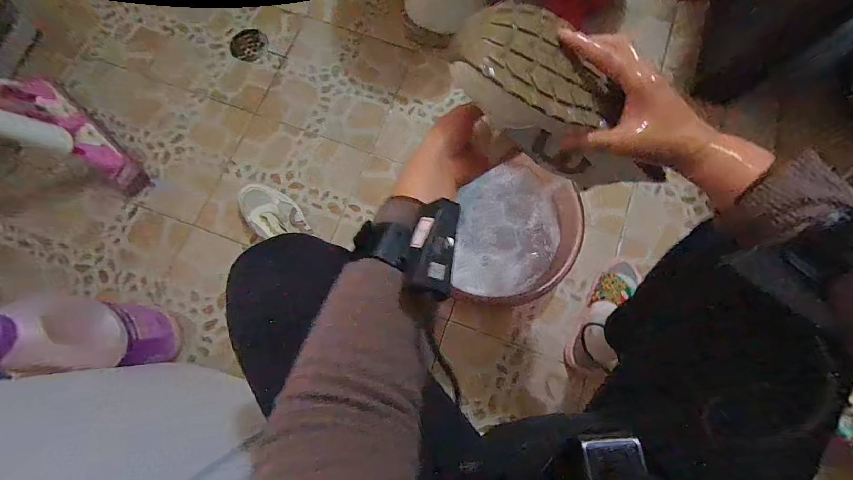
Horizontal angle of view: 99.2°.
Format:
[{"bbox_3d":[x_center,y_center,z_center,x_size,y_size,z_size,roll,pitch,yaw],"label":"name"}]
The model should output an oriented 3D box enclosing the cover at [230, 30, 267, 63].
[{"bbox_3d":[-0.445,-0.487,0.905,0.077,0.009,0.087,27,78,5],"label":"cover"}]

